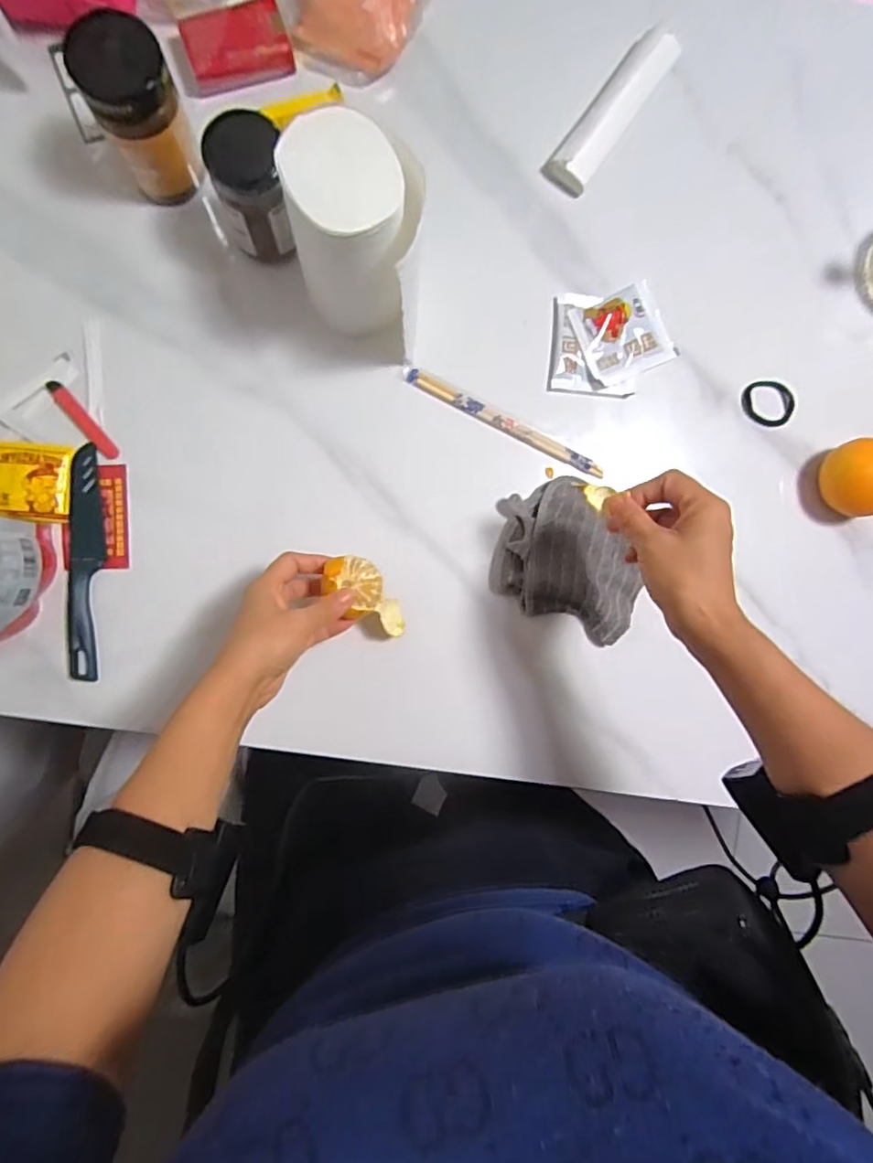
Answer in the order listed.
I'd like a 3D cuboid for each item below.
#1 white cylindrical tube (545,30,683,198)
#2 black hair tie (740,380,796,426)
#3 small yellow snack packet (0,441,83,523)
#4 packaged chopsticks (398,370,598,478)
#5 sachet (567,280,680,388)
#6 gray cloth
[{"bbox_3d":[0.165,-0.434,0.539,0.041,0.028,0.167,36,86,-4],"label":"white cylindrical tube"},{"bbox_3d":[0.314,-0.169,0.559,0.051,0.009,0.040,29,86,-4],"label":"black hair tie"},{"bbox_3d":[-0.342,-0.086,0.496,0.063,0.010,0.064,5,88,-6],"label":"small yellow snack packet"},{"bbox_3d":[0.062,-0.143,0.532,0.197,0.004,0.015,27,86,-4],"label":"packaged chopsticks"},{"bbox_3d":[0.173,-0.228,0.543,0.086,0.009,0.076,-24,91,-6],"label":"sachet"},{"bbox_3d":[0.113,-0.011,0.526,0.112,0.023,0.151,-33,92,-6],"label":"gray cloth"}]

